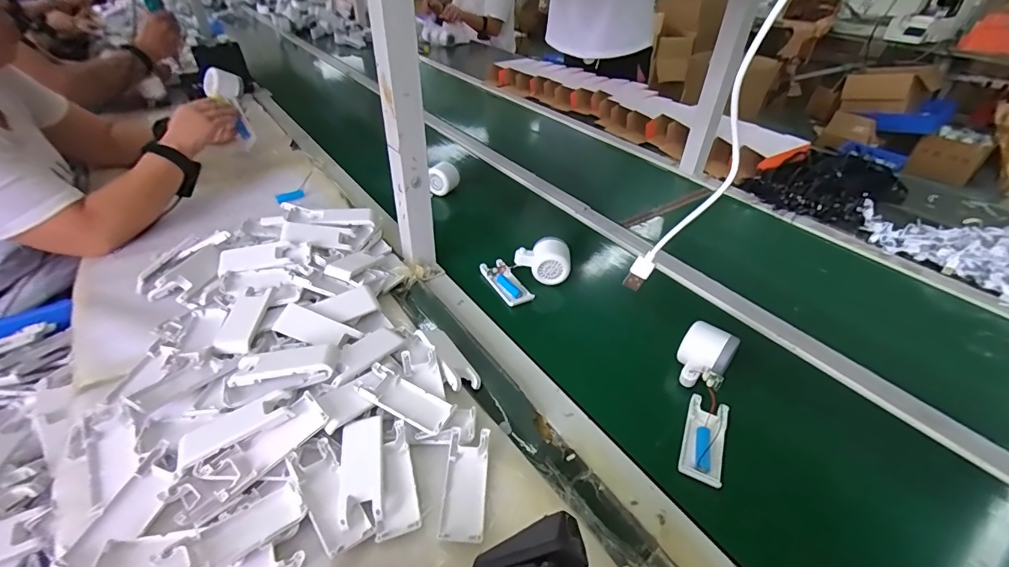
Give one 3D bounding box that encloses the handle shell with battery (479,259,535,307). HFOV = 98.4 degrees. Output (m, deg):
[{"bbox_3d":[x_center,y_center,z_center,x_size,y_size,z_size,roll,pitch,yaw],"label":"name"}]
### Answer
[{"bbox_3d":[0.002,-0.002,0.665,0.044,0.018,0.096,-22,44,-28],"label":"handle shell with battery"}]

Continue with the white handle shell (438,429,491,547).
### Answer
[{"bbox_3d":[-0.036,0.186,0.406,0.038,0.016,0.101,3,38,1],"label":"white handle shell"}]

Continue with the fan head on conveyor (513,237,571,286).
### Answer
[{"bbox_3d":[0.060,-0.036,0.672,0.084,0.054,0.049,-3,39,-7],"label":"fan head on conveyor"}]

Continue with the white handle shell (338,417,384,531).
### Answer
[{"bbox_3d":[-0.134,0.173,0.407,0.038,0.011,0.099,-7,39,-11],"label":"white handle shell"}]

